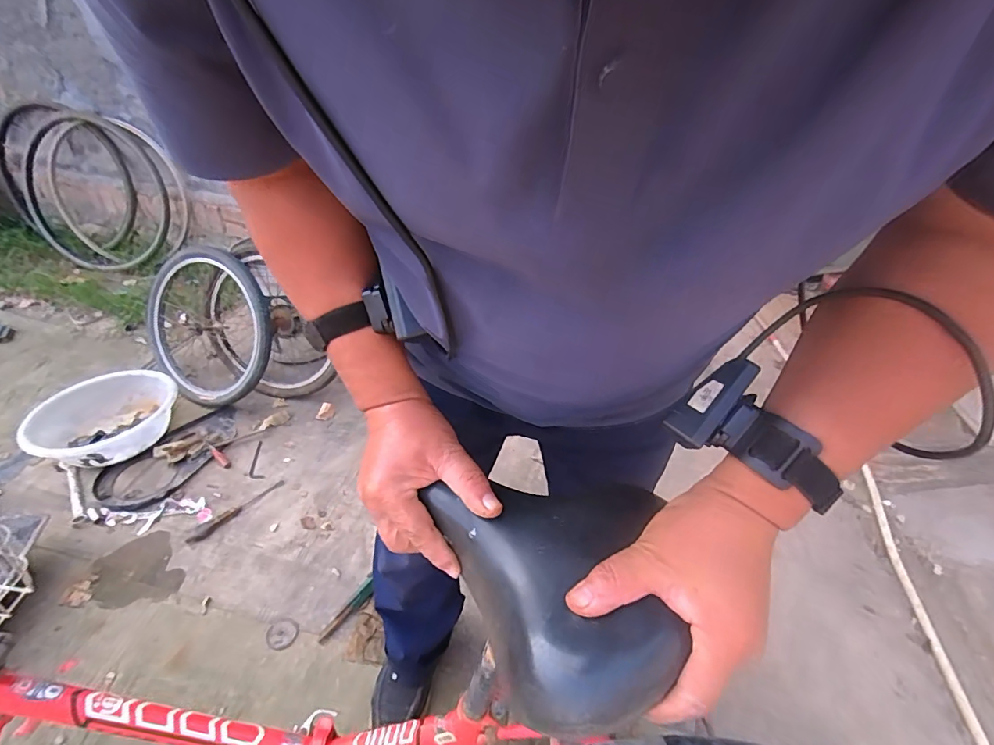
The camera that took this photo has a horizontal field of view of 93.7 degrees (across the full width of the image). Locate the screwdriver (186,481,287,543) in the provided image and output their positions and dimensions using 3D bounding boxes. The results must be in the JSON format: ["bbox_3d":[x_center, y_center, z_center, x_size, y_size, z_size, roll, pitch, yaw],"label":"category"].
[{"bbox_3d":[-0.643,0.346,1.160,0.025,0.021,0.240,27,43,25],"label":"screwdriver"}]

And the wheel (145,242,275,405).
[{"bbox_3d":[-0.866,-0.149,1.389,0.462,0.433,0.076,46,17,2],"label":"wheel"}]

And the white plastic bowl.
[{"bbox_3d":[-1.080,0.126,1.294,0.326,0.111,0.328,3,39,-3],"label":"white plastic bowl"}]

